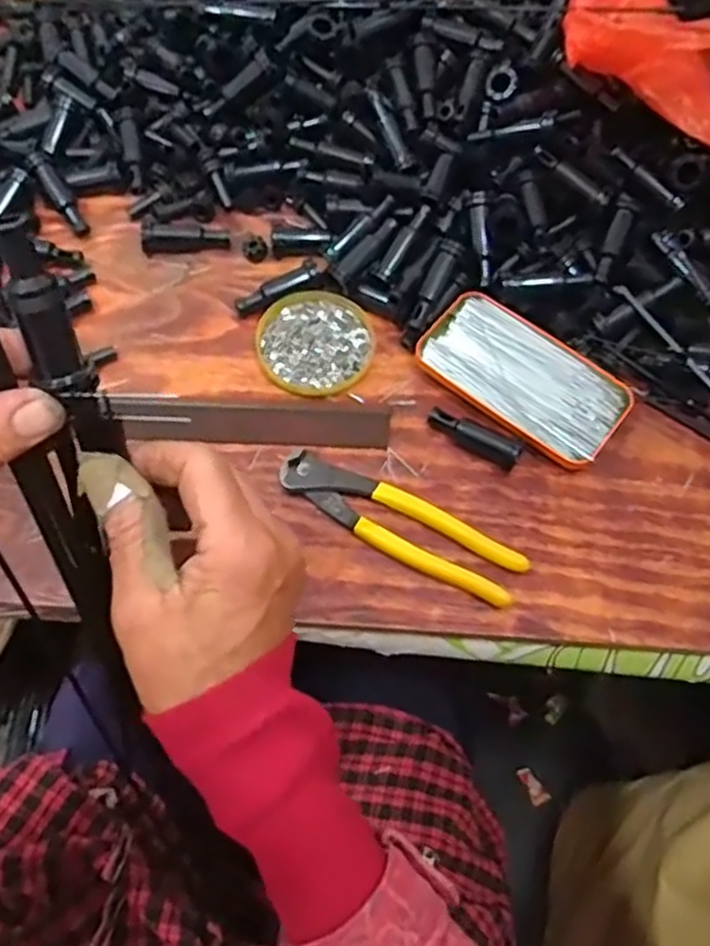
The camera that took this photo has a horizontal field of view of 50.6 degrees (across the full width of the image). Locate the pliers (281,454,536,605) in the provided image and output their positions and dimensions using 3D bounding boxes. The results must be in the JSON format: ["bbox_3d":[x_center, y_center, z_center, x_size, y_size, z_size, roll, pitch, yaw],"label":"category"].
[{"bbox_3d":[0.029,0.032,0.484,0.164,0.014,0.040,26,66,9],"label":"pliers"}]

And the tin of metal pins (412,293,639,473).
[{"bbox_3d":[0.118,-0.067,0.528,0.143,0.022,0.071,37,68,14],"label":"tin of metal pins"}]

